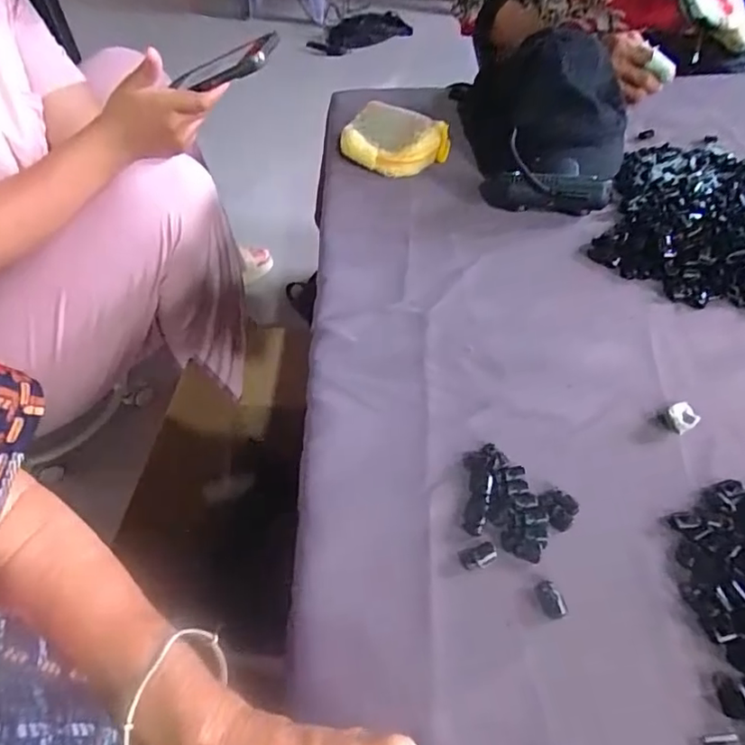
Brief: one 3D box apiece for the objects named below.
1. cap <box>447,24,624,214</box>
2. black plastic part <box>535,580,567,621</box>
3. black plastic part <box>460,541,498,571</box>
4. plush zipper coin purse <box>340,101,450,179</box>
[{"bbox_3d":[0.167,-0.267,0.584,0.180,0.110,0.193,-2,50,3],"label":"cap"},{"bbox_3d":[0.103,0.130,0.325,0.014,0.004,0.021,-15,51,-7],"label":"black plastic part"},{"bbox_3d":[0.065,0.111,0.343,0.022,0.004,0.013,-17,51,-9],"label":"black plastic part"},{"bbox_3d":[0.020,-0.250,0.621,0.108,0.052,0.066,28,58,25],"label":"plush zipper coin purse"}]

